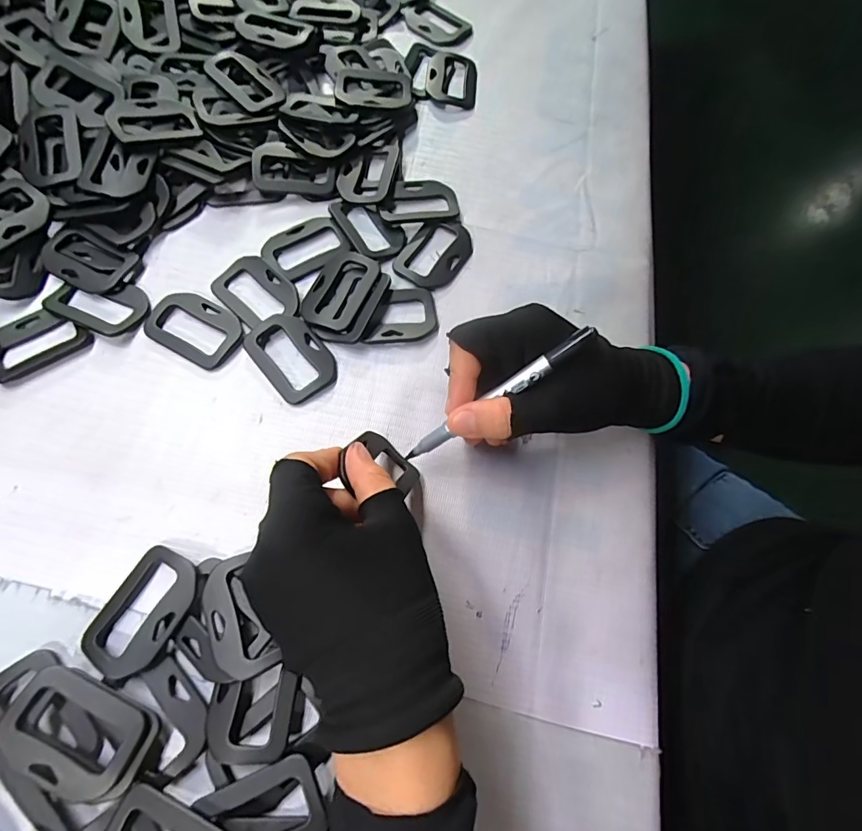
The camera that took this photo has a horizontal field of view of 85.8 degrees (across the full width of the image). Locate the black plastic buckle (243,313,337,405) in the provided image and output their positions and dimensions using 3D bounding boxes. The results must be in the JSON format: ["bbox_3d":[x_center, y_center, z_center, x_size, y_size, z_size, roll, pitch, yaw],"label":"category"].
[{"bbox_3d":[-0.091,-0.039,0.300,0.042,0.008,0.064,-41,77,-16],"label":"black plastic buckle"}]

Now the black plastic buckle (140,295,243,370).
[{"bbox_3d":[-0.156,-0.058,0.307,0.062,0.004,0.044,26,71,7],"label":"black plastic buckle"}]

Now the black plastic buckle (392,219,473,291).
[{"bbox_3d":[0.003,-0.118,0.335,0.042,0.005,0.061,33,72,9],"label":"black plastic buckle"}]

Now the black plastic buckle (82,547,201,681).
[{"bbox_3d":[-0.151,0.102,0.243,0.043,0.007,0.061,23,68,19],"label":"black plastic buckle"}]

